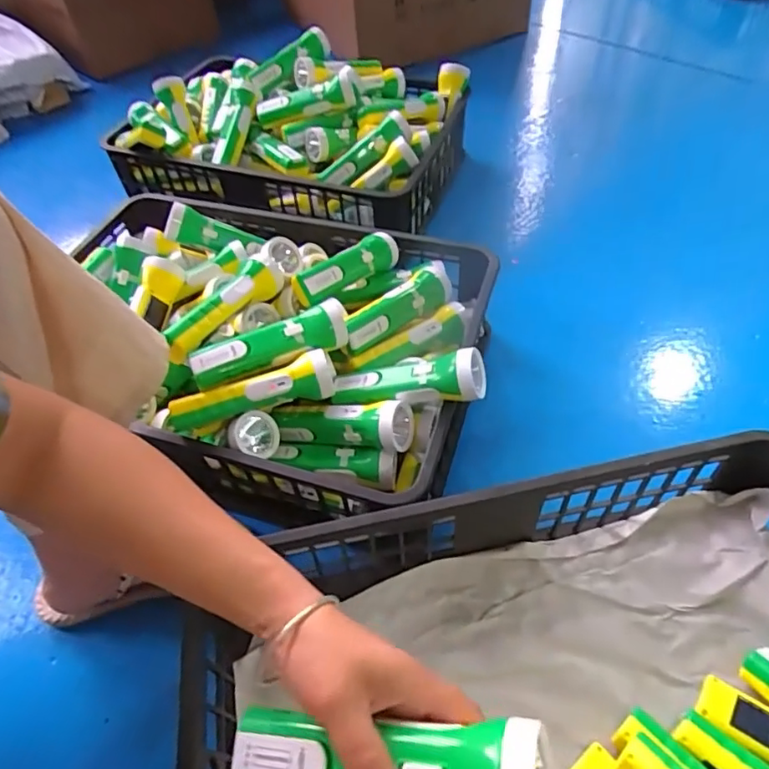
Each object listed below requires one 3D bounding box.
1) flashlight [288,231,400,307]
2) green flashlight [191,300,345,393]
[{"bbox_3d":[-0.046,-0.153,0.742,0.044,0.051,0.183,29,43,26],"label":"flashlight"},{"bbox_3d":[-0.119,-0.042,0.609,0.176,0.044,0.045,-25,53,-14],"label":"green flashlight"}]

